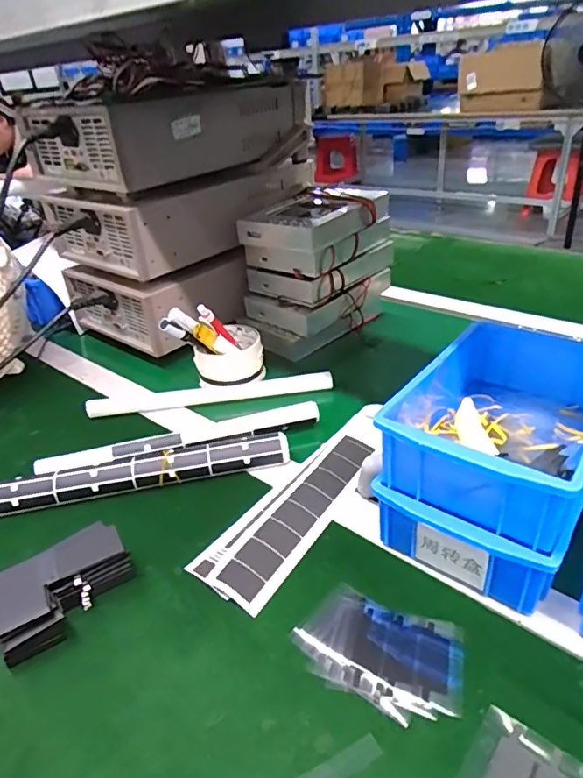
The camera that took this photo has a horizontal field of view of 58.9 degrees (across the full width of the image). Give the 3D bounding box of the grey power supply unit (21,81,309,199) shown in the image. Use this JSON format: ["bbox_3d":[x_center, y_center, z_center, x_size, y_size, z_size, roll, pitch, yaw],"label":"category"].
[{"bbox_3d":[-0.159,-0.363,0.724,0.211,0.095,0.338,21,42,35],"label":"grey power supply unit"}]

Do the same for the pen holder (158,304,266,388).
[{"bbox_3d":[-0.094,-0.063,0.644,0.108,0.106,0.086,-9,33,-6],"label":"pen holder"}]

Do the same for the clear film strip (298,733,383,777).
[{"bbox_3d":[0.028,0.215,0.294,0.050,0.004,0.013,-19,35,-20],"label":"clear film strip"}]

